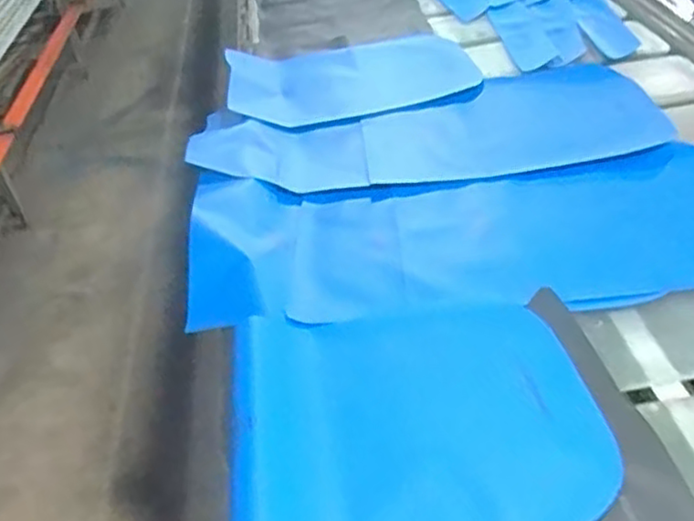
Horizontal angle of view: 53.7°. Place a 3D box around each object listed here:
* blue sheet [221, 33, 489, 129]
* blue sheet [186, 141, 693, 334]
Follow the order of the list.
[{"bbox_3d":[-0.001,-0.459,1.676,0.596,0.069,0.398,-15,40,-10],"label":"blue sheet"},{"bbox_3d":[0.209,-0.060,1.132,0.945,0.059,0.377,-5,39,3],"label":"blue sheet"}]

